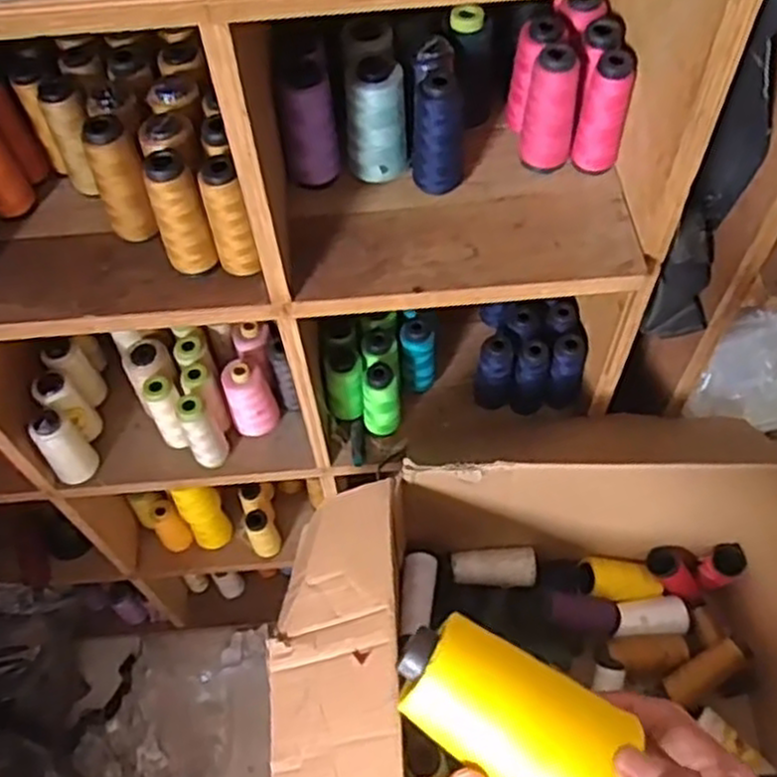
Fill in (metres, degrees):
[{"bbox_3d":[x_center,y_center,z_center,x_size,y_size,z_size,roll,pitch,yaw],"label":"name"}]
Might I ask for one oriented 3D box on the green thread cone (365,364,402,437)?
[{"bbox_3d":[-0.009,0.013,0.929,0.042,0.103,0.048,-5,58,-1],"label":"green thread cone"}]

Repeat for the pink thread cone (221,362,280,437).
[{"bbox_3d":[-0.168,0.012,0.935,0.056,0.100,0.050,-16,59,-8],"label":"pink thread cone"}]

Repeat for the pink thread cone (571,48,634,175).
[{"bbox_3d":[0.203,-0.258,0.713,0.041,0.111,0.039,17,60,12],"label":"pink thread cone"}]

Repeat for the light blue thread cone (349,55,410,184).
[{"bbox_3d":[-0.010,-0.250,0.716,0.055,0.105,0.047,-5,58,-1],"label":"light blue thread cone"}]

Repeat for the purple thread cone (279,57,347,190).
[{"bbox_3d":[-0.072,-0.244,0.705,0.051,0.119,0.039,-6,58,-2],"label":"purple thread cone"}]

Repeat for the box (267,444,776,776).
[{"bbox_3d":[0.218,0.298,0.829,0.679,0.321,0.469,-8,58,-3],"label":"box"}]

